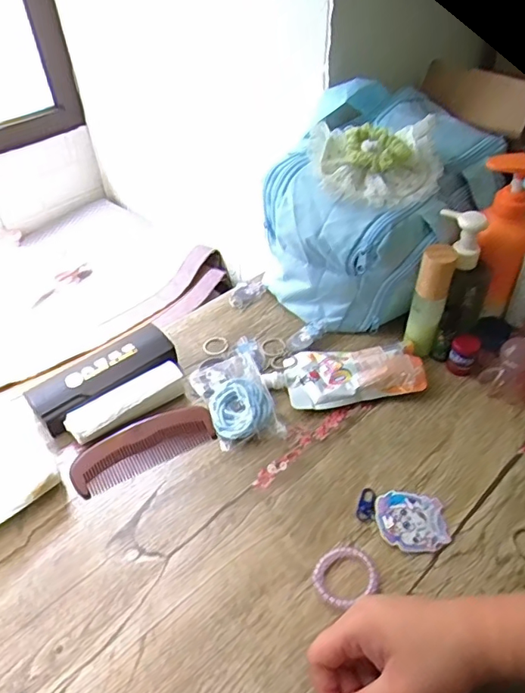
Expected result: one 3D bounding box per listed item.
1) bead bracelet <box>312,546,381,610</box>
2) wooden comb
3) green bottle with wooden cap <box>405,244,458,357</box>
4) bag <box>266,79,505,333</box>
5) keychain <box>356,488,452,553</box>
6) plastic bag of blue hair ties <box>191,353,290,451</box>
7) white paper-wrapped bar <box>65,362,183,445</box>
[{"bbox_3d":[0.068,0.188,0.437,0.053,0.010,0.043,-21,47,-17],"label":"bead bracelet"},{"bbox_3d":[-0.119,0.099,0.531,0.141,0.012,0.050,-22,48,-18],"label":"wooden comb"},{"bbox_3d":[0.179,-0.046,0.570,0.038,0.128,0.033,13,47,16],"label":"green bottle with wooden cap"},{"bbox_3d":[0.144,-0.174,0.653,0.228,0.202,0.281,18,48,20],"label":"bag"},{"bbox_3d":[0.124,0.155,0.472,0.075,0.009,0.054,4,45,7],"label":"keychain"},{"bbox_3d":[-0.027,0.052,0.566,0.070,0.024,0.112,-18,47,-15],"label":"plastic bag of blue hair ties"},{"bbox_3d":[-0.142,0.058,0.558,0.125,0.021,0.040,-31,51,-25],"label":"white paper-wrapped bar"}]

